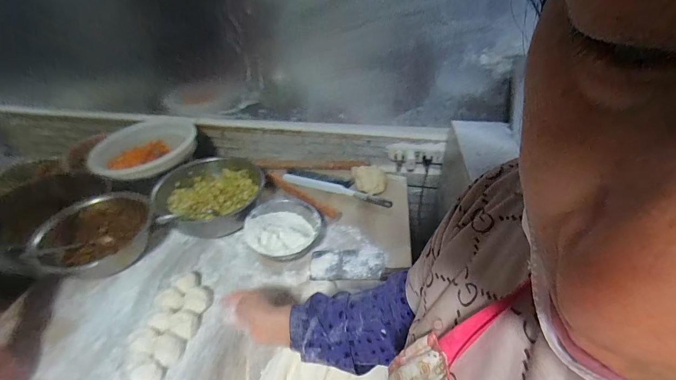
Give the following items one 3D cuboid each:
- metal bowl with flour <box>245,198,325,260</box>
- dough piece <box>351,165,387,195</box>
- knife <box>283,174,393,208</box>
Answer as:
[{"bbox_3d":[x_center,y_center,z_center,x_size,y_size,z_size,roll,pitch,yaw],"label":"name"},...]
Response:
[{"bbox_3d":[-0.131,0.098,0.789,0.176,0.072,0.187,-1,39,1],"label":"metal bowl with flour"},{"bbox_3d":[0.101,-0.037,0.999,0.088,0.027,0.129,-11,40,-12],"label":"dough piece"},{"bbox_3d":[-0.005,-0.005,0.957,0.331,0.014,0.045,12,41,16],"label":"knife"}]

